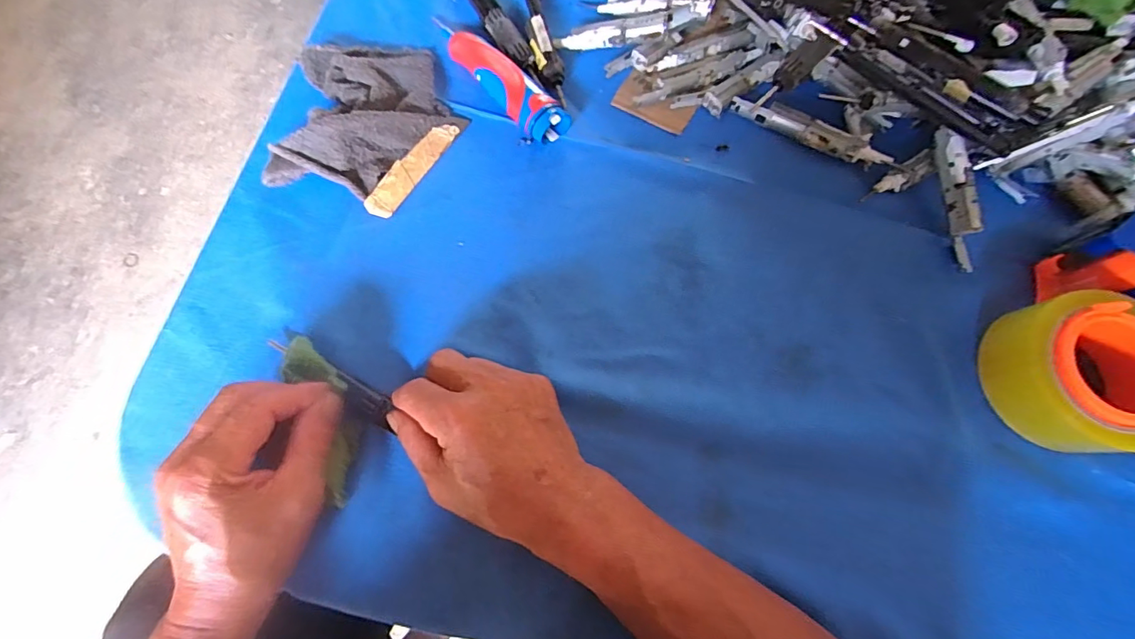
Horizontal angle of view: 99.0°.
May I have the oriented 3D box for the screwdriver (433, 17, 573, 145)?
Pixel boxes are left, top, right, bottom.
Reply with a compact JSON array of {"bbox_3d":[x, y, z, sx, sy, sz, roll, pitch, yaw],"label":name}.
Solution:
[{"bbox_3d":[-0.063,-0.203,0.410,0.036,0.027,0.150,-44,79,-11],"label":"screwdriver"}]

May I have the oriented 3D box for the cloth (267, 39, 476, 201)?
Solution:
[{"bbox_3d":[-0.160,-0.173,0.392,0.135,0.032,0.143,7,73,0],"label":"cloth"}]

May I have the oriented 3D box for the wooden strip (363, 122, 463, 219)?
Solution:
[{"bbox_3d":[-0.126,-0.124,0.392,0.022,0.005,0.099,31,74,7],"label":"wooden strip"}]

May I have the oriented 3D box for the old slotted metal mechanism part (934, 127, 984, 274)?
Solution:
[{"bbox_3d":[0.304,-0.093,0.374,0.019,0.025,0.109,-10,91,-3],"label":"old slotted metal mechanism part"}]

